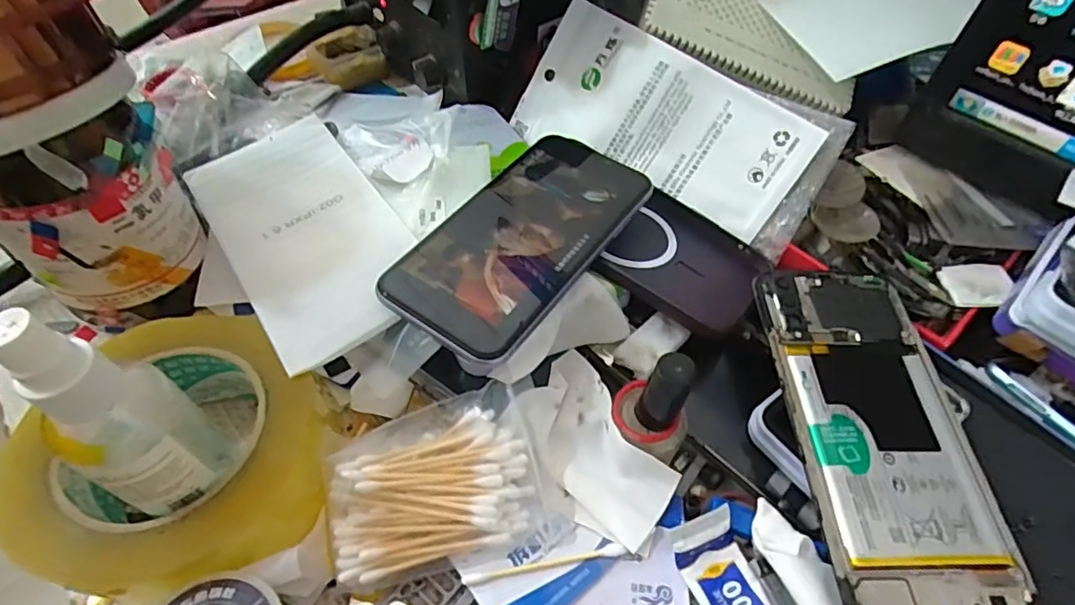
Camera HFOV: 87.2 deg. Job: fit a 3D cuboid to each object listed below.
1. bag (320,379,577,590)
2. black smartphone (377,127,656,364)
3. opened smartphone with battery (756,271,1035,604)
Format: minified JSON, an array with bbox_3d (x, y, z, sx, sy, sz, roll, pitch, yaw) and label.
[{"bbox_3d":[-0.043,0.085,0.251,0.093,0.018,0.074,-19,75,-15],"label":"bag"},{"bbox_3d":[-0.006,-0.035,0.294,0.075,0.013,0.148,31,58,19],"label":"black smartphone"},{"bbox_3d":[0.150,0.052,0.248,0.074,0.005,0.158,1,57,-3],"label":"opened smartphone with battery"}]

